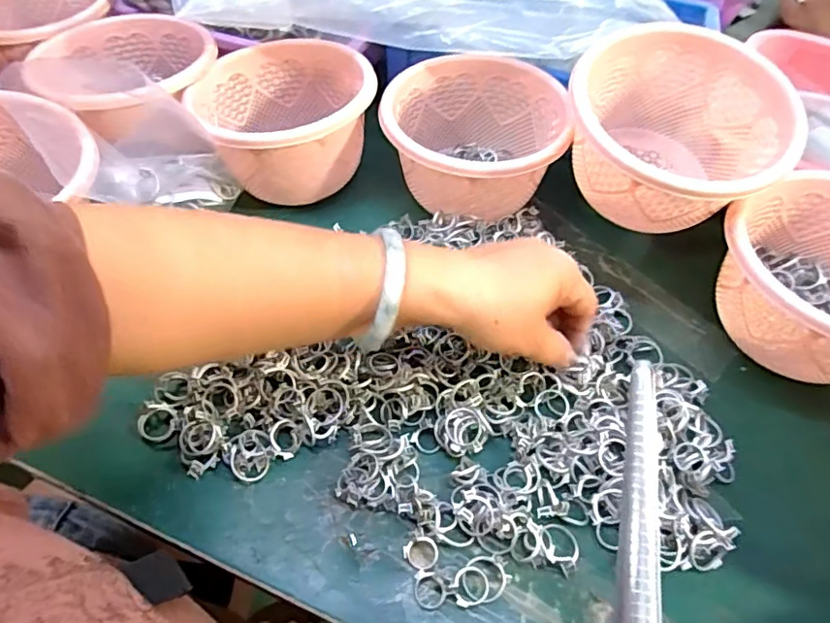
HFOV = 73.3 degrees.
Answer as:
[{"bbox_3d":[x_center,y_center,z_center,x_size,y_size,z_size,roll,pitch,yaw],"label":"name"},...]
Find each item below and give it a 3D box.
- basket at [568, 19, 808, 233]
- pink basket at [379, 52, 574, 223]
[{"bbox_3d":[0.182,-0.119,0.394,0.135,0.087,0.142,9,53,4],"label":"basket"},{"bbox_3d":[0.047,-0.139,0.459,0.140,0.075,0.138,1,53,-2],"label":"pink basket"}]

